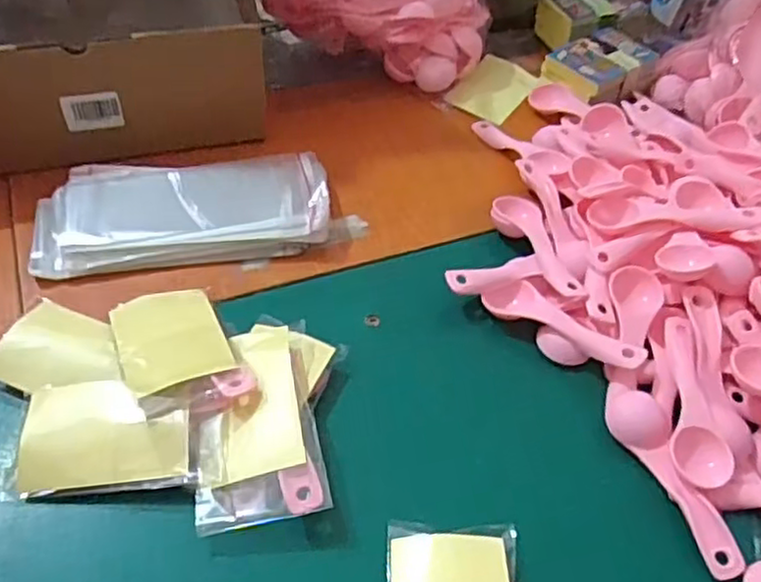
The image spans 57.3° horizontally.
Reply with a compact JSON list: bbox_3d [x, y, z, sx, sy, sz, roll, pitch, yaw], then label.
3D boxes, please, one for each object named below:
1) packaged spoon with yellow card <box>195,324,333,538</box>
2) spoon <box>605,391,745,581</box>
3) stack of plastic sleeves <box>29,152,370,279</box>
[{"bbox_3d":[-0.071,0.073,0.396,0.067,0.022,0.115,-6,52,-11],"label":"packaged spoon with yellow card"},{"bbox_3d":[0.168,0.107,0.400,0.030,0.013,0.113,-11,53,-14],"label":"spoon"},{"bbox_3d":[-0.133,-0.058,0.512,0.225,0.028,0.093,-4,51,-9],"label":"stack of plastic sleeves"}]

